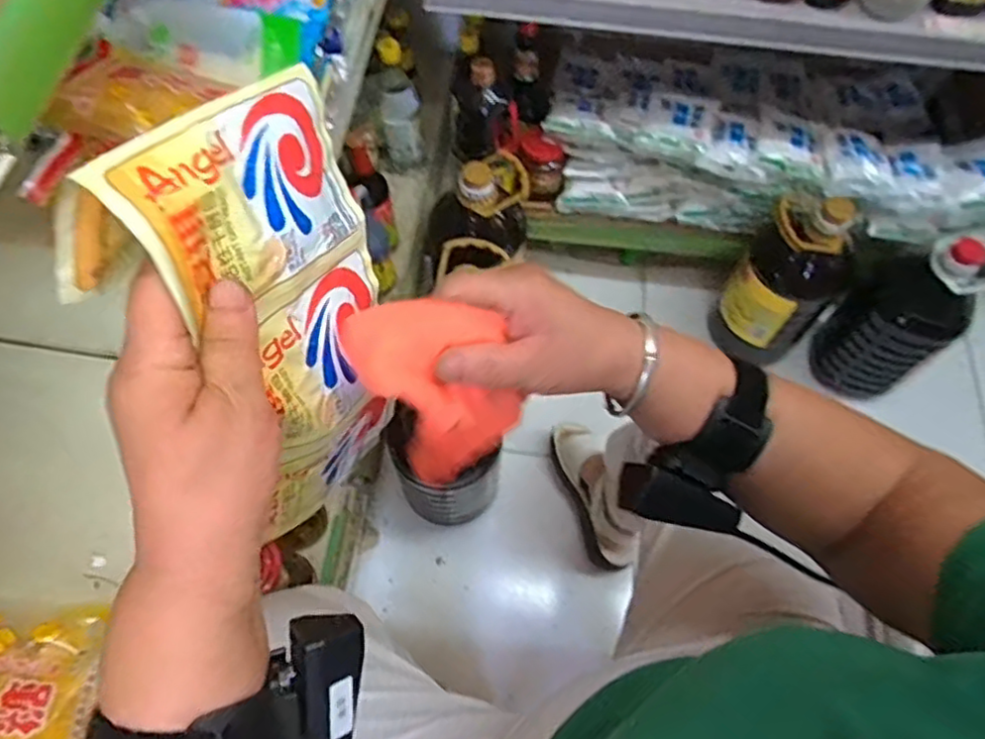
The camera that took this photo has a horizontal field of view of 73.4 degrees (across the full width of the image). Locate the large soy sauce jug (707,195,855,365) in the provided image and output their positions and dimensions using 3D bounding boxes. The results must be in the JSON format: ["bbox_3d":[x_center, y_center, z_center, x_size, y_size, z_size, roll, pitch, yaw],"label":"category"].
[{"bbox_3d":[0.463,-0.139,1.057,0.131,0.304,0.151,-40,70,-18],"label":"large soy sauce jug"}]

